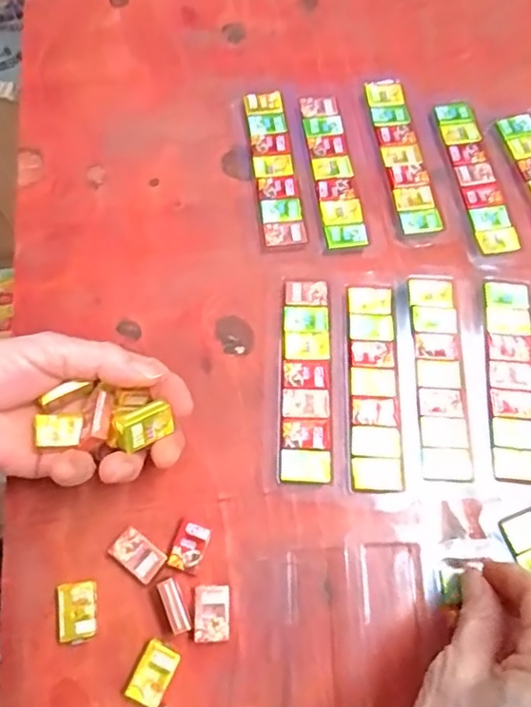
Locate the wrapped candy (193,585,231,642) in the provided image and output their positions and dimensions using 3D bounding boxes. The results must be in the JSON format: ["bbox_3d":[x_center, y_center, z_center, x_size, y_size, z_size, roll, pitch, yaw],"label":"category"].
[{"bbox_3d":[-0.026,0.127,0.272,0.017,0.007,0.025,0,69,-3],"label":"wrapped candy"}]

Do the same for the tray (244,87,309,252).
[{"bbox_3d":[0.005,-0.122,0.369,0.029,0.008,0.123,-6,69,-5],"label":"tray"}]

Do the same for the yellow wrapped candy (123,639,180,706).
[{"bbox_3d":[-0.052,0.150,0.261,0.018,0.010,0.026,24,70,7],"label":"yellow wrapped candy"}]

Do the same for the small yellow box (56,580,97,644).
[{"bbox_3d":[-0.090,0.125,0.269,0.018,0.007,0.027,-7,69,-5],"label":"small yellow box"}]

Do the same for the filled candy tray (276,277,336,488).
[{"bbox_3d":[0.022,0.013,0.316,0.030,0.006,0.122,1,69,-2],"label":"filled candy tray"}]

